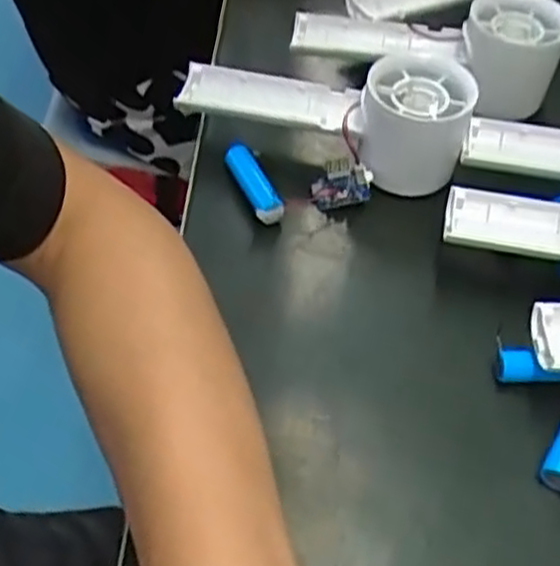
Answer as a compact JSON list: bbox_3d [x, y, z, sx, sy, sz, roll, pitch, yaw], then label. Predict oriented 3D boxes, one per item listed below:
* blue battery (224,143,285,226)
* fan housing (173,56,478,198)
[{"bbox_3d":[-0.014,-0.053,0.422,0.015,0.013,0.058,-16,54,-15],"label":"blue battery"},{"bbox_3d":[0.024,-0.098,0.435,0.158,0.055,0.058,16,52,10],"label":"fan housing"}]

